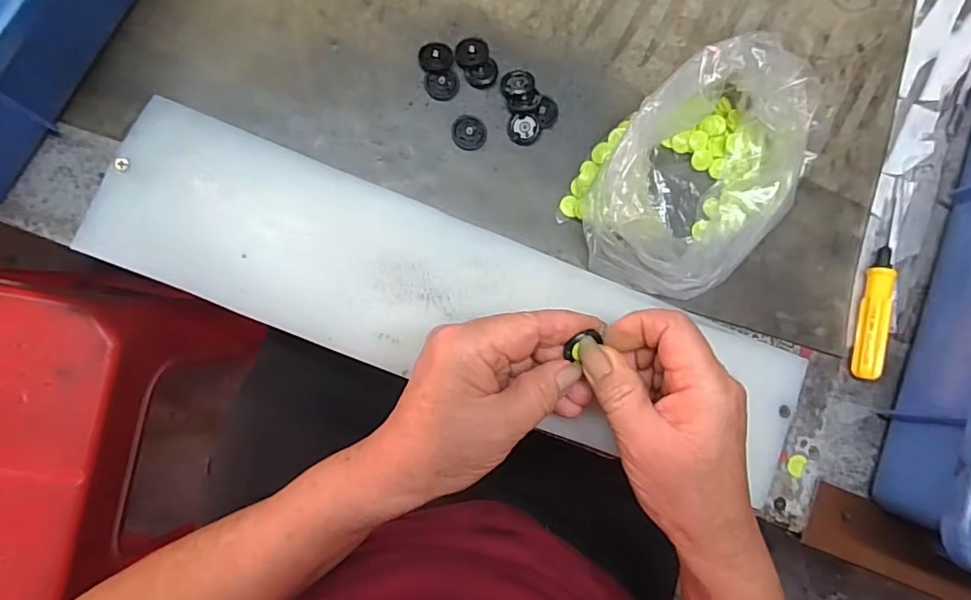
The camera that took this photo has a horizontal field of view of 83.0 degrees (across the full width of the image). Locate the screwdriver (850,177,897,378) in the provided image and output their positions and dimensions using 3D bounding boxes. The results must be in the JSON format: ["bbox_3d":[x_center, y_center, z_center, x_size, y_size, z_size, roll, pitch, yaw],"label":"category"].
[{"bbox_3d":[0.250,-0.014,0.344,0.013,0.015,0.130,18,83,-4],"label":"screwdriver"}]

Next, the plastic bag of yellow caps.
[{"bbox_3d":[0.126,-0.071,0.311,0.155,0.055,0.107,-37,90,-8],"label":"plastic bag of yellow caps"}]

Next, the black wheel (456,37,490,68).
[{"bbox_3d":[-0.008,-0.147,0.327,0.018,0.006,0.019,1,85,-6],"label":"black wheel"}]

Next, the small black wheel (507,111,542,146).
[{"bbox_3d":[0.023,-0.103,0.328,0.020,0.005,0.019,1,85,-6],"label":"small black wheel"}]

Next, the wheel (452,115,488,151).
[{"bbox_3d":[-0.009,-0.099,0.324,0.020,0.006,0.020,1,85,-6],"label":"wheel"}]

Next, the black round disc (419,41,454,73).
[{"bbox_3d":[-0.029,-0.144,0.325,0.020,0.005,0.017,-8,86,-7],"label":"black round disc"}]

